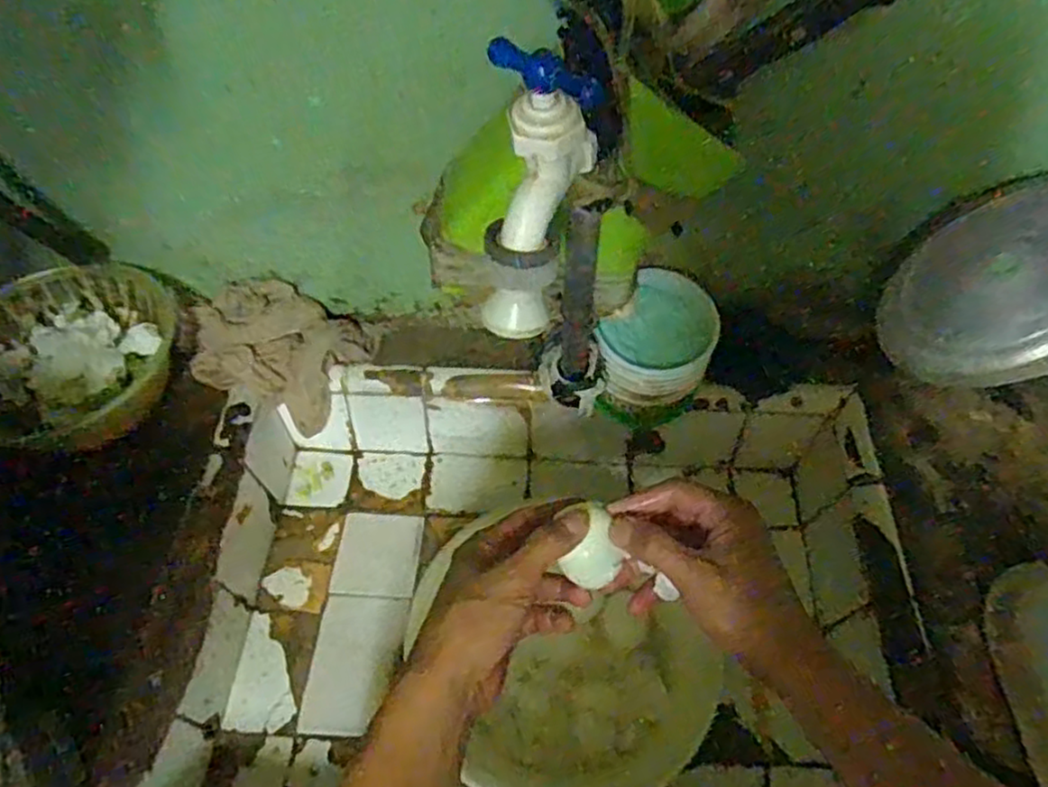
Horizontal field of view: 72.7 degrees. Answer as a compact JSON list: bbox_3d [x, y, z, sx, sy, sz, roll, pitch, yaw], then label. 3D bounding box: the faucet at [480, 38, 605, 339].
[{"bbox_3d":[0.010,-0.095,0.355,0.043,0.135,0.062,18,33,12],"label":"faucet"}]

